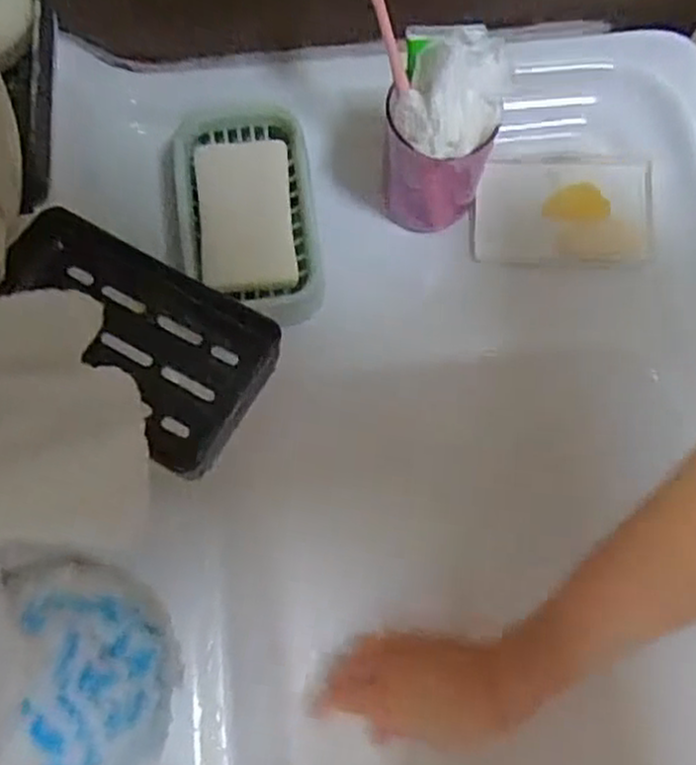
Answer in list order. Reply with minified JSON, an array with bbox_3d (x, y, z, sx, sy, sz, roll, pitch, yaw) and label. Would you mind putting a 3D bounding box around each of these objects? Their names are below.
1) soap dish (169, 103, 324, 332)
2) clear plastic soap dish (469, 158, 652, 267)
[{"bbox_3d":[-0.065,-0.108,0.487,0.086,0.025,0.147,-7,71,-3],"label":"soap dish"},{"bbox_3d":[0.145,-0.117,0.521,0.118,0.019,0.075,4,71,1],"label":"clear plastic soap dish"}]

